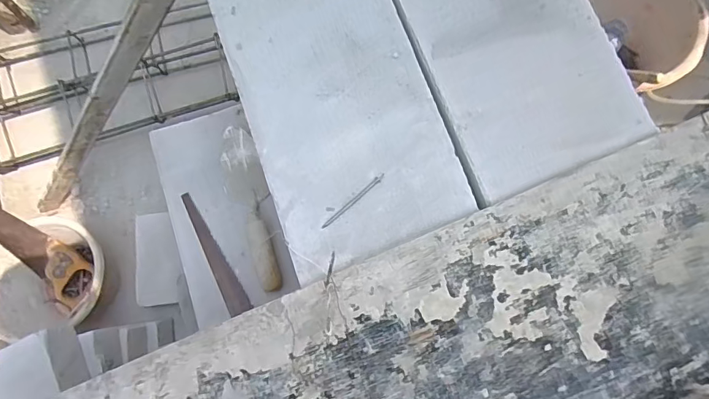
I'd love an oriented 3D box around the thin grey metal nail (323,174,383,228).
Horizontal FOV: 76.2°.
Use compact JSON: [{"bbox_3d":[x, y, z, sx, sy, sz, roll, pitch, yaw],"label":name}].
[{"bbox_3d":[-0.001,0.001,0.465,0.082,0.004,0.006,-41,81,-7],"label":"thin grey metal nail"}]

